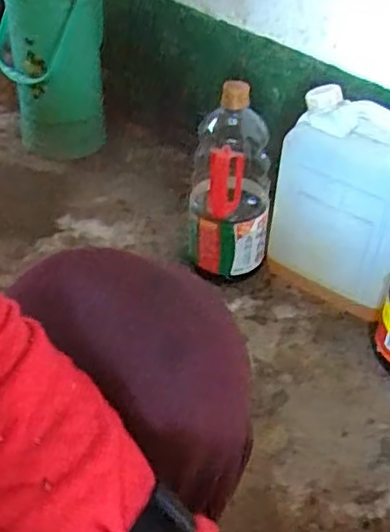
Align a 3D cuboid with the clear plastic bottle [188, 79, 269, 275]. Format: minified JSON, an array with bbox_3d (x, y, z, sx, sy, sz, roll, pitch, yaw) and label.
[{"bbox_3d":[0.054,-0.136,0.956,0.116,0.262,0.121,7,43,6],"label":"clear plastic bottle"}]

